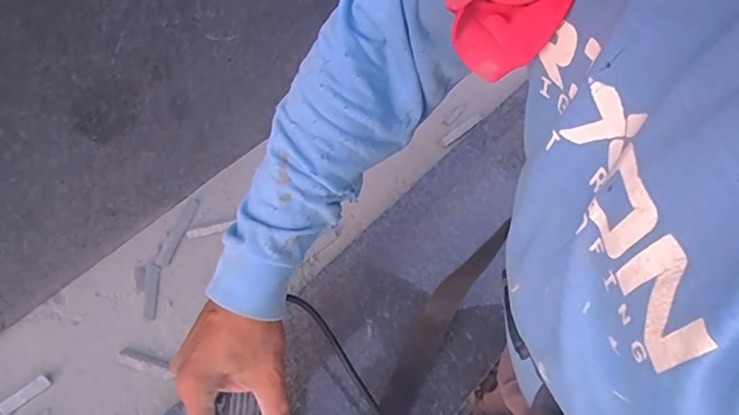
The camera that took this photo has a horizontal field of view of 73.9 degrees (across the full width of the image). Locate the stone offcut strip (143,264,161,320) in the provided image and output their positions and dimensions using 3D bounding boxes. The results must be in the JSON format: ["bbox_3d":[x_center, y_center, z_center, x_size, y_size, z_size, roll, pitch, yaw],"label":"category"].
[{"bbox_3d":[-0.261,0.100,0.587,0.016,0.005,0.070,-6,56,-6],"label":"stone offcut strip"}]

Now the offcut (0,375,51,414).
[{"bbox_3d":[-0.364,0.198,0.517,0.051,0.006,0.016,-35,64,-22],"label":"offcut"}]

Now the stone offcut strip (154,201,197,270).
[{"bbox_3d":[-0.245,0.031,0.625,0.019,0.006,0.095,12,56,6],"label":"stone offcut strip"}]

